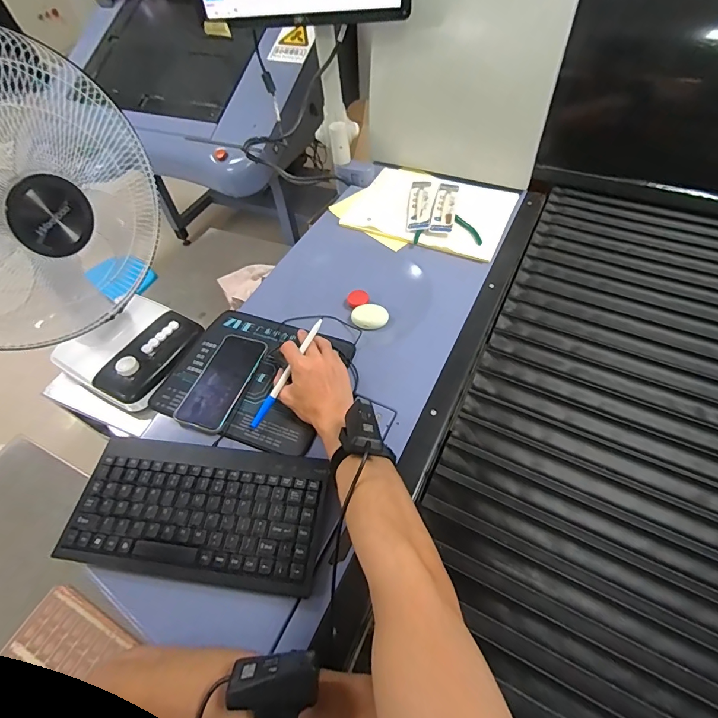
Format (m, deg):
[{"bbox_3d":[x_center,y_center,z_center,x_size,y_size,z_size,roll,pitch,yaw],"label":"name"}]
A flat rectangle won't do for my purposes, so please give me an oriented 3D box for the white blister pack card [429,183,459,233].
[{"bbox_3d":[0.178,-0.317,0.804,0.042,0.014,0.179,9,56,12],"label":"white blister pack card"}]

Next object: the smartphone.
[{"bbox_3d":[-0.203,0.032,0.583,0.080,0.013,0.164,14,57,15],"label":"smartphone"}]

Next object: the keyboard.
[{"bbox_3d":[-0.185,0.177,0.461,0.292,0.026,0.142,4,54,7],"label":"keyboard"}]

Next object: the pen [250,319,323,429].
[{"bbox_3d":[-0.098,0.020,0.539,0.010,0.012,0.172,29,85,23],"label":"pen"}]

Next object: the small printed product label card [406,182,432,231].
[{"bbox_3d":[0.127,-0.326,0.815,0.044,0.010,0.173,4,55,8],"label":"small printed product label card"}]

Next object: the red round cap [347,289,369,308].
[{"bbox_3d":[-0.001,-0.107,0.702,0.039,0.008,0.038,-3,54,4],"label":"red round cap"}]

